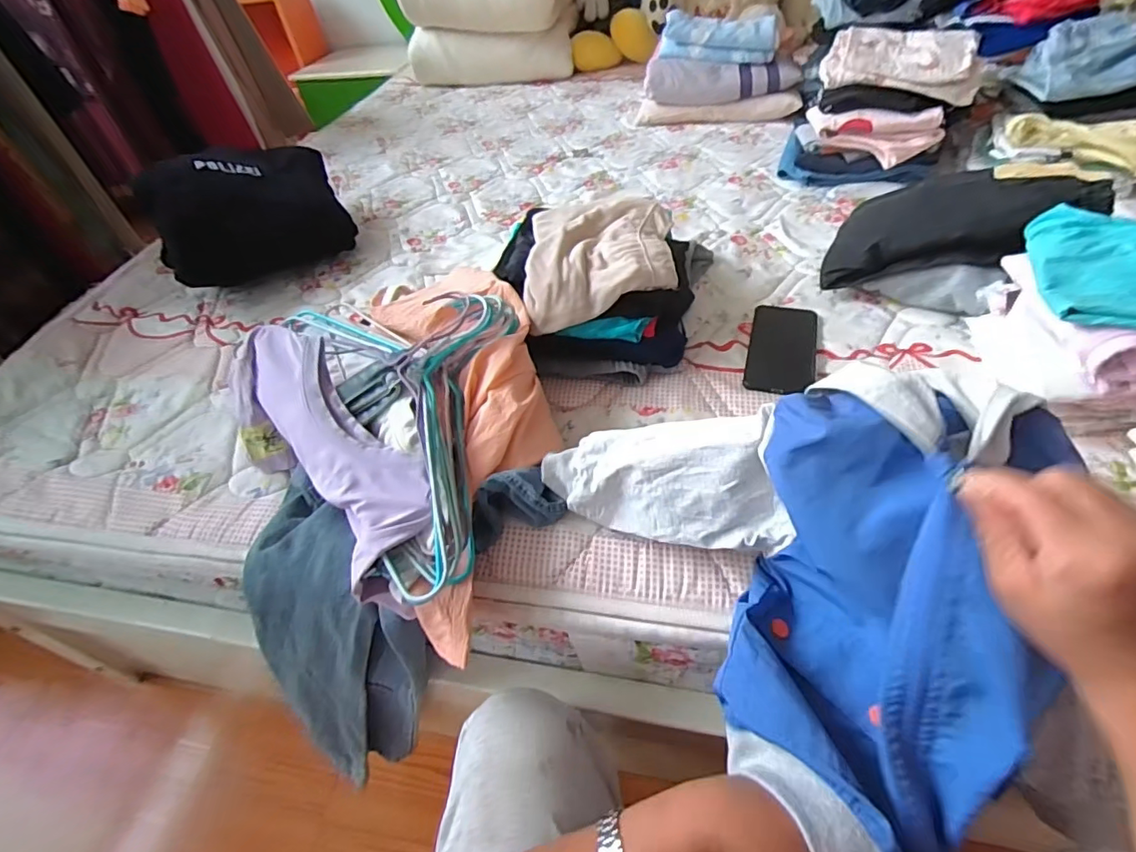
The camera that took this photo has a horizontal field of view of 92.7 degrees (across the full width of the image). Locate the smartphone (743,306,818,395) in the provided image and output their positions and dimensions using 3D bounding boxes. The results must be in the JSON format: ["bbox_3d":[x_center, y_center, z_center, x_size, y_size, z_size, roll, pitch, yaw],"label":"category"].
[{"bbox_3d":[0.267,-0.096,0.672,0.080,0.014,0.154,11,50,16],"label":"smartphone"}]

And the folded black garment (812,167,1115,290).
[{"bbox_3d":[0.502,-0.275,0.707,0.291,0.059,0.219,-5,41,39],"label":"folded black garment"}]

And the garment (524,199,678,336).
[{"bbox_3d":[0.041,-0.216,0.679,0.175,0.051,0.227,-3,47,5],"label":"garment"}]

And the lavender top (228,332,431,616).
[{"bbox_3d":[-0.227,0.028,0.523,0.115,0.110,0.307,-38,54,-25],"label":"lavender top"}]

